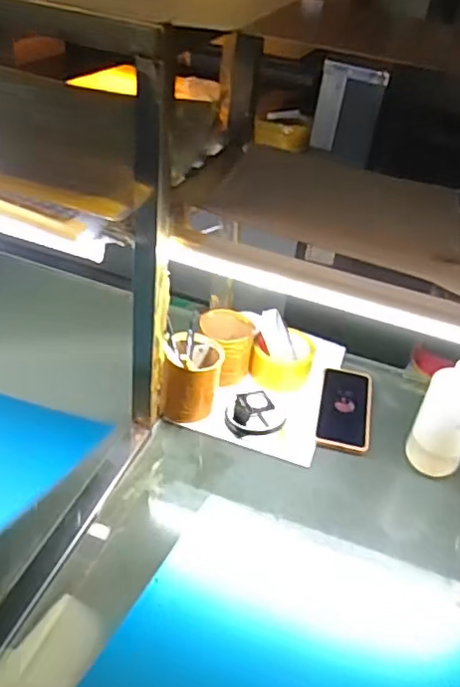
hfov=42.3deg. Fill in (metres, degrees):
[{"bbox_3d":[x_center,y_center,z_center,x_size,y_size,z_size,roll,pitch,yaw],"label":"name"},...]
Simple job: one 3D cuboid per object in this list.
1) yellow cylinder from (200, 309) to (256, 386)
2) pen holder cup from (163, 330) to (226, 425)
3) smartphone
[{"bbox_3d":[-0.005,0.005,0.922,0.082,0.091,0.073,33,44,29],"label":"yellow cylinder"},{"bbox_3d":[-0.053,0.047,0.840,0.075,0.116,0.077,5,37,-4],"label":"pen holder cup"},{"bbox_3d":[0.176,0.096,0.901,0.077,0.017,0.179,12,37,6],"label":"smartphone"}]

